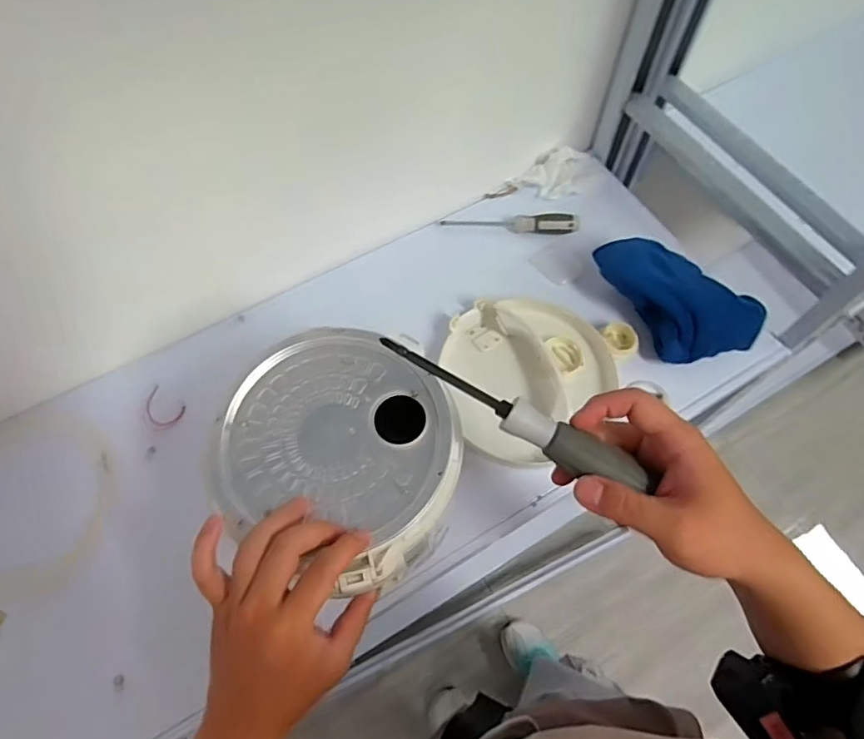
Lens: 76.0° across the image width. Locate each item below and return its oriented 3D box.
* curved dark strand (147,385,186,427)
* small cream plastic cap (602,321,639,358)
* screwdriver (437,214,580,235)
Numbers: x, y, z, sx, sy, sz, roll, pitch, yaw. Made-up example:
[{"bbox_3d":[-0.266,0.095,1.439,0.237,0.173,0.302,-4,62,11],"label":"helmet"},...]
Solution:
[{"bbox_3d":[-0.316,0.045,0.645,0.054,0.004,0.036,34,61,11],"label":"curved dark strand"},{"bbox_3d":[0.229,-0.037,0.673,0.045,0.021,0.043,0,64,0],"label":"small cream plastic cap"},{"bbox_3d":[0.105,-0.203,0.756,0.186,0.027,0.029,7,64,3],"label":"screwdriver"}]

